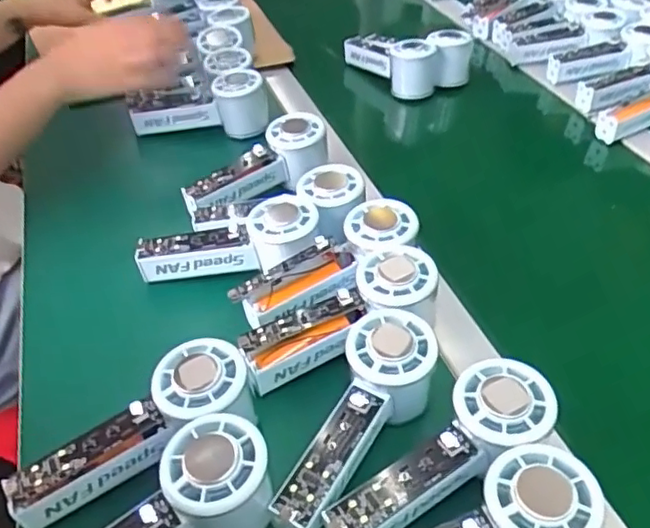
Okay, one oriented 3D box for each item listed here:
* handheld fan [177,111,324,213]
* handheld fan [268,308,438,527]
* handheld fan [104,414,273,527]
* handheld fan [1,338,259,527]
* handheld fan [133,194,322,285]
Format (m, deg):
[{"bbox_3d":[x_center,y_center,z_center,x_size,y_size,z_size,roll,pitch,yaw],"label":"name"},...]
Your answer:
[{"bbox_3d":[-0.067,-0.095,0.588,0.149,0.052,0.049,-26,48,-26],"label":"handheld fan"},{"bbox_3d":[0.019,0.100,0.389,0.056,0.051,0.154,23,61,24],"label":"handheld fan"},{"bbox_3d":[-0.092,0.148,0.334,0.150,0.054,0.058,-35,51,-14],"label":"handheld fan"},{"bbox_3d":[-0.112,0.102,0.369,0.150,0.037,0.057,-34,50,-12],"label":"handheld fan"},{"bbox_3d":[-0.079,-0.014,0.505,0.153,0.045,0.058,-15,41,9],"label":"handheld fan"}]

